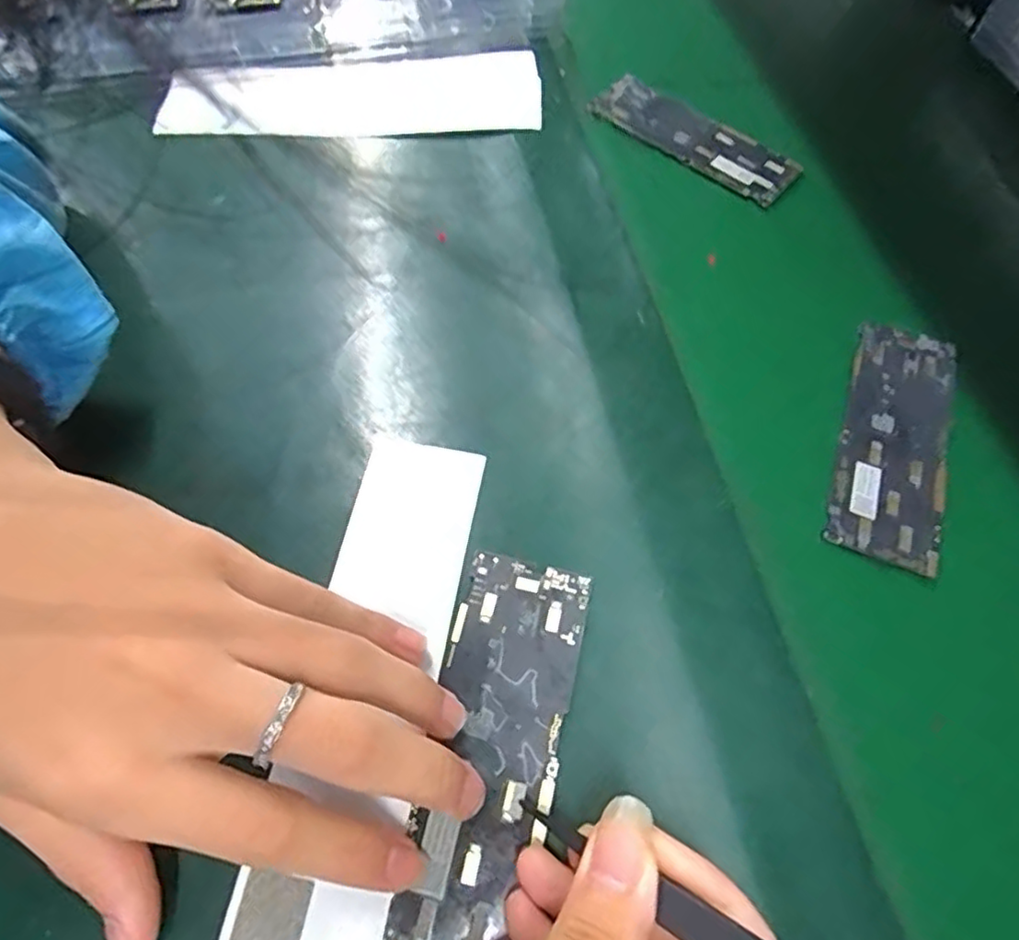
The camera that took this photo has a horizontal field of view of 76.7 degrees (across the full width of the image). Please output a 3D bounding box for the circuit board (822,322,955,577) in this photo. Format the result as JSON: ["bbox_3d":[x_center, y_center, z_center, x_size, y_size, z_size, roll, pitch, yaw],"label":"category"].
[{"bbox_3d":[0.167,-0.015,0.278,0.042,0.004,0.120,16,61,16],"label":"circuit board"}]

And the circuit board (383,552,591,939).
[{"bbox_3d":[-0.005,0.090,0.213,0.044,0.004,0.124,11,62,6],"label":"circuit board"}]

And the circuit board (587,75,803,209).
[{"bbox_3d":[0.108,-0.196,0.380,0.127,0.010,0.041,38,68,18],"label":"circuit board"}]

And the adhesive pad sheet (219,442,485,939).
[{"bbox_3d":[-0.052,0.086,0.214,0.047,0.006,0.216,8,61,4],"label":"adhesive pad sheet"}]

